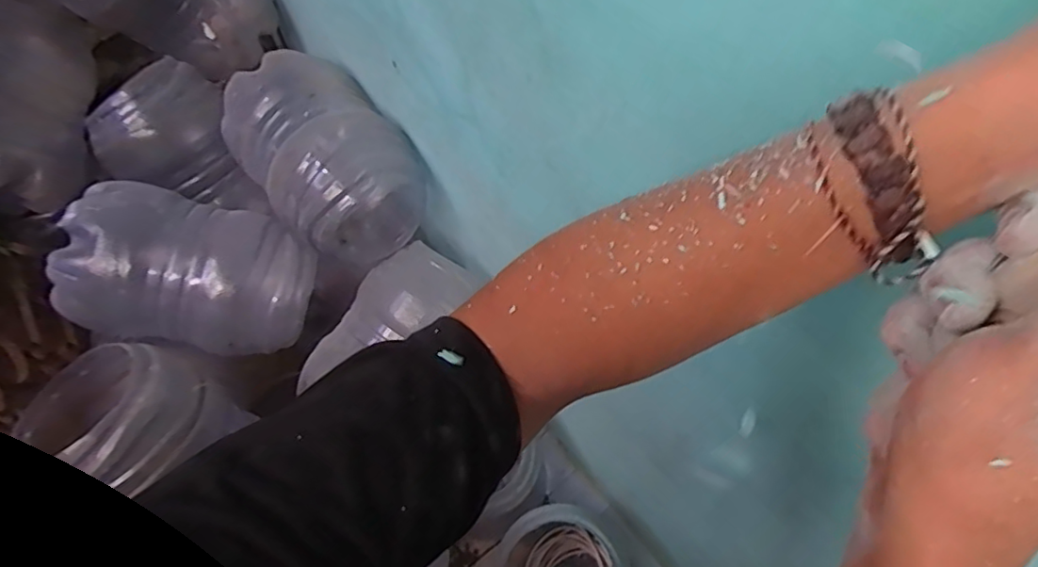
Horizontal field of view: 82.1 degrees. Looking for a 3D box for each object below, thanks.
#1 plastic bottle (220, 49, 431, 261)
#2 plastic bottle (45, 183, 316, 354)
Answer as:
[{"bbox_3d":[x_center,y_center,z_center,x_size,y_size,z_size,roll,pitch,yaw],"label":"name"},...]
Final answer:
[{"bbox_3d":[-0.329,-0.206,1.042,0.238,0.269,0.321,-35,63,-17],"label":"plastic bottle"},{"bbox_3d":[-0.539,-0.019,0.987,0.348,0.206,0.211,4,59,5],"label":"plastic bottle"}]

